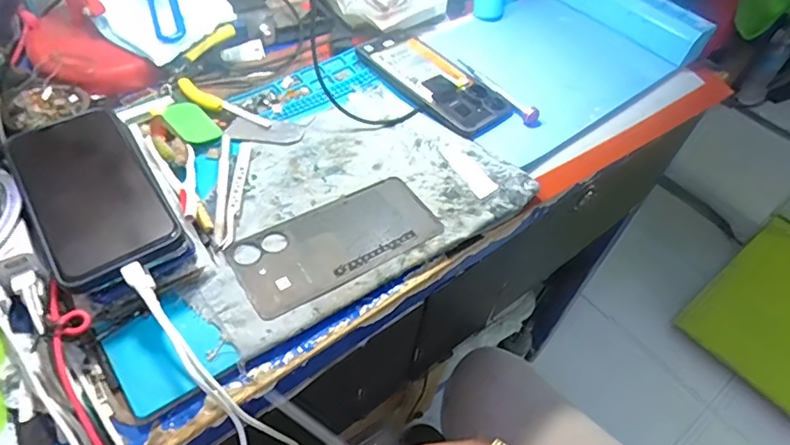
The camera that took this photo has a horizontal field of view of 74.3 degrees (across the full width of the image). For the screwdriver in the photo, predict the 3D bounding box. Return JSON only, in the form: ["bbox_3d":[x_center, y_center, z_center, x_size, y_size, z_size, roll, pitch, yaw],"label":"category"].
[{"bbox_3d":[0.105,-0.142,0.550,0.015,0.014,0.120,-25,57,-25],"label":"screwdriver"}]

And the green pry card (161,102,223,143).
[{"bbox_3d":[-0.184,-0.091,0.470,0.035,0.004,0.057,-32,64,-34],"label":"green pry card"}]

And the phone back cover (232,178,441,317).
[{"bbox_3d":[-0.044,0.013,0.414,0.162,0.004,0.075,-24,56,-24],"label":"phone back cover"}]

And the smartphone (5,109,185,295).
[{"bbox_3d":[-0.218,-0.026,0.372,0.079,0.009,0.159,-26,57,-25],"label":"smartphone"}]

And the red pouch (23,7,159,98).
[{"bbox_3d":[-0.307,-0.160,0.515,0.142,0.031,0.066,26,52,15],"label":"red pouch"}]

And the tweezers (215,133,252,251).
[{"bbox_3d":[-0.137,-0.029,0.437,0.024,0.006,0.121,-2,50,-8],"label":"tweezers"}]

